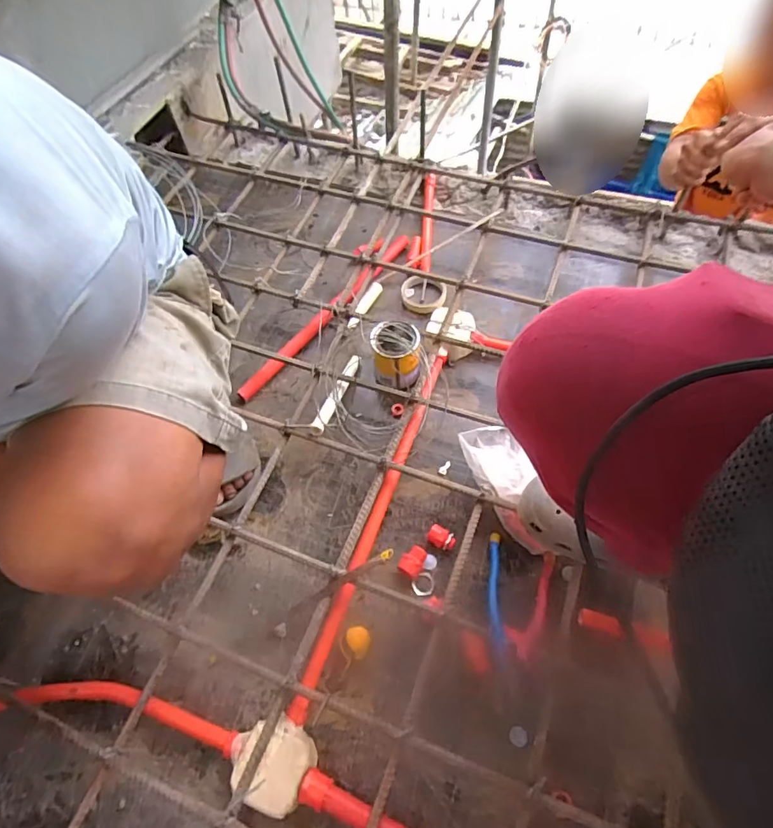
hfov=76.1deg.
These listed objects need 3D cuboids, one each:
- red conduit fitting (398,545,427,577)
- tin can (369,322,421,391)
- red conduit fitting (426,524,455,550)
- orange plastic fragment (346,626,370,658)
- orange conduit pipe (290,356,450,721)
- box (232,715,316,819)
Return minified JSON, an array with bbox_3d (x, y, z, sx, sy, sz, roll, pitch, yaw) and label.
[{"bbox_3d":[0.041,0.219,0.738,0.032,0.025,0.042,30,66,18],"label":"red conduit fitting"},{"bbox_3d":[0.016,-0.095,0.868,0.077,0.120,0.072,-1,60,2],"label":"tin can"},{"bbox_3d":[0.084,0.191,0.758,0.042,0.025,0.029,16,62,12],"label":"red conduit fitting"},{"bbox_3d":[-0.028,0.232,0.507,0.023,0.014,0.027,-29,63,-14],"label":"orange plastic fragment"},{"bbox_3d":[-0.007,0.134,0.749,0.025,0.035,0.595,17,62,12],"label":"orange conduit pipe"},{"bbox_3d":[-0.143,0.428,0.613,0.102,0.063,0.091,20,63,14],"label":"box"}]

